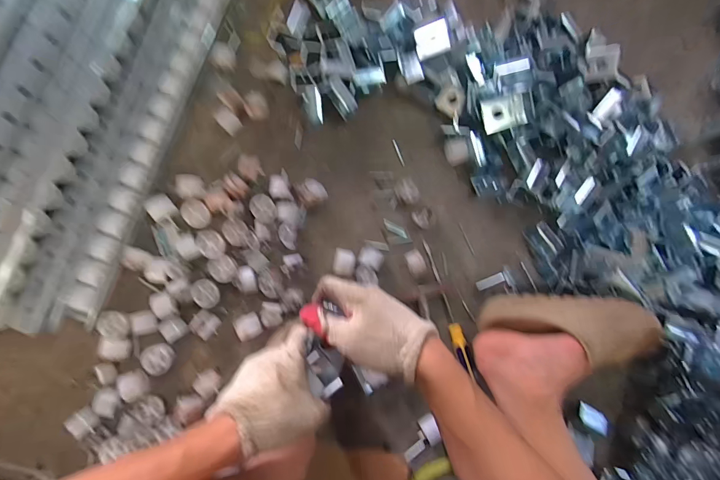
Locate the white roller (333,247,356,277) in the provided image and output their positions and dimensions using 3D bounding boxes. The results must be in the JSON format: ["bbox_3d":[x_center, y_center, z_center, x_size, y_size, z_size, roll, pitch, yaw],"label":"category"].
[{"bbox_3d":[-0.024,0.034,0.560,0.030,0.032,0.040,7,85,-8],"label":"white roller"}]

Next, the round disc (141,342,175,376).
[{"bbox_3d":[-0.284,0.169,0.517,0.038,0.021,0.042,-15,88,-9],"label":"round disc"}]

